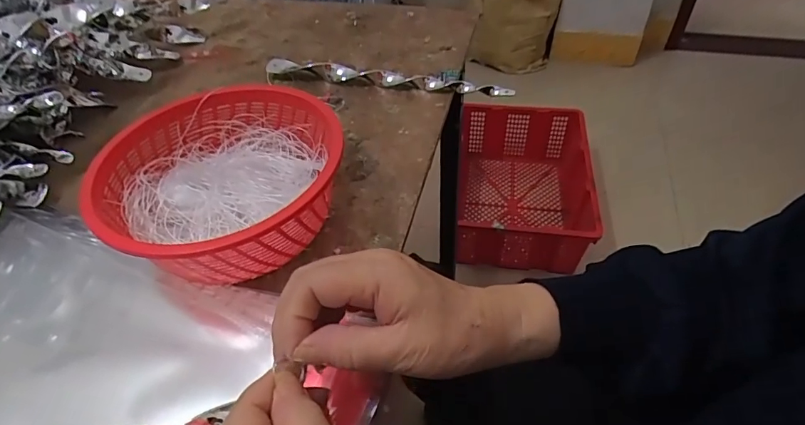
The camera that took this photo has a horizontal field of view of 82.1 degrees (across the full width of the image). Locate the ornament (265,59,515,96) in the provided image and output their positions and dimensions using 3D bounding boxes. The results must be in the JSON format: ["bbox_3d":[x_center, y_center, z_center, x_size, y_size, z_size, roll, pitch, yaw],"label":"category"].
[{"bbox_3d":[-0.020,-0.153,0.525,0.284,0.019,0.021,9,48,13],"label":"ornament"}]

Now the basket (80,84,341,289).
[{"bbox_3d":[-0.135,-0.016,0.361,0.167,0.078,0.172,-2,46,2],"label":"basket"}]

